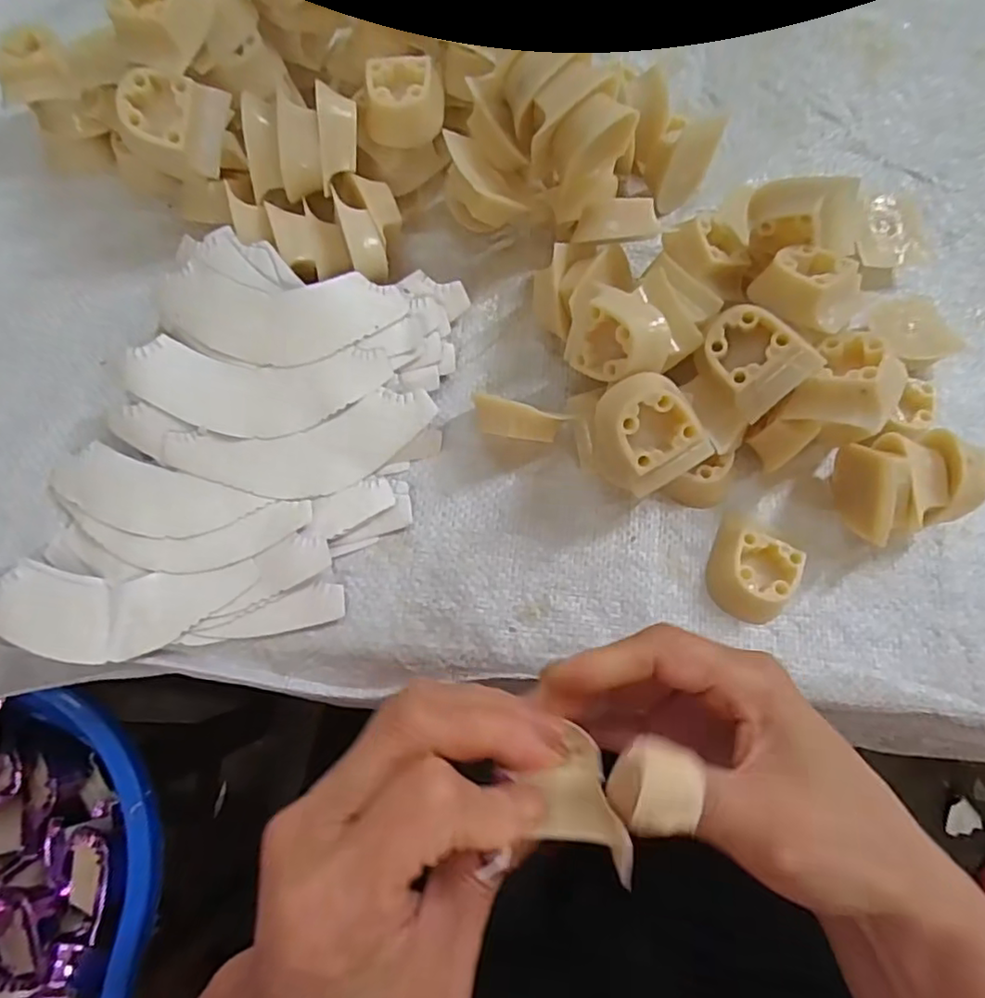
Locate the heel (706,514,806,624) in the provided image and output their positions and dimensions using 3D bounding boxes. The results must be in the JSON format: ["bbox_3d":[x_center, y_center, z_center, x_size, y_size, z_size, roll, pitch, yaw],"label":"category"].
[{"bbox_3d":[0.116,0.034,0.271,0.036,0.018,0.039,19,73,4],"label":"heel"}]

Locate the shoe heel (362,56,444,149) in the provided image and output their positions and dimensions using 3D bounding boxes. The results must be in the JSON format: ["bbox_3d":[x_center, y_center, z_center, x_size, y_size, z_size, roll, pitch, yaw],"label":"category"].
[{"bbox_3d":[-0.043,-0.191,0.291,0.037,0.022,0.031,1,74,-2],"label":"shoe heel"}]

